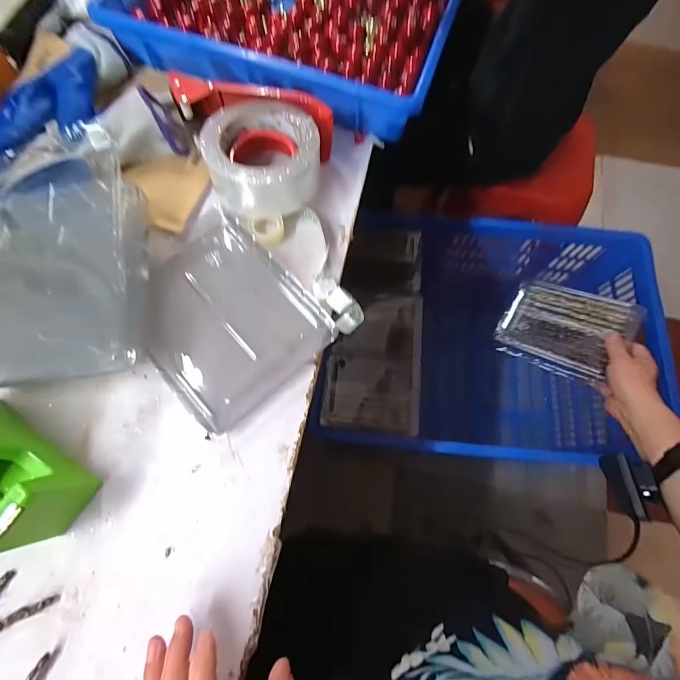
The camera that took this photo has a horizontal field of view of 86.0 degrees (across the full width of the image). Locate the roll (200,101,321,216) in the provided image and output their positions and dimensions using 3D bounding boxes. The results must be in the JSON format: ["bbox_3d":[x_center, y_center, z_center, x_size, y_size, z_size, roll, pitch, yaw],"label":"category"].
[{"bbox_3d":[-0.075,-0.182,0.369,0.114,0.051,0.103,4,73,-1],"label":"roll"}]

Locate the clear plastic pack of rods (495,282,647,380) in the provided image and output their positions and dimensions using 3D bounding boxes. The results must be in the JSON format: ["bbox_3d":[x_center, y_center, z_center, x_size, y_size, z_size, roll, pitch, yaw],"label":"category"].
[{"bbox_3d":[0.353,-0.017,0.586,0.179,0.030,0.149,26,72,37],"label":"clear plastic pack of rods"}]

